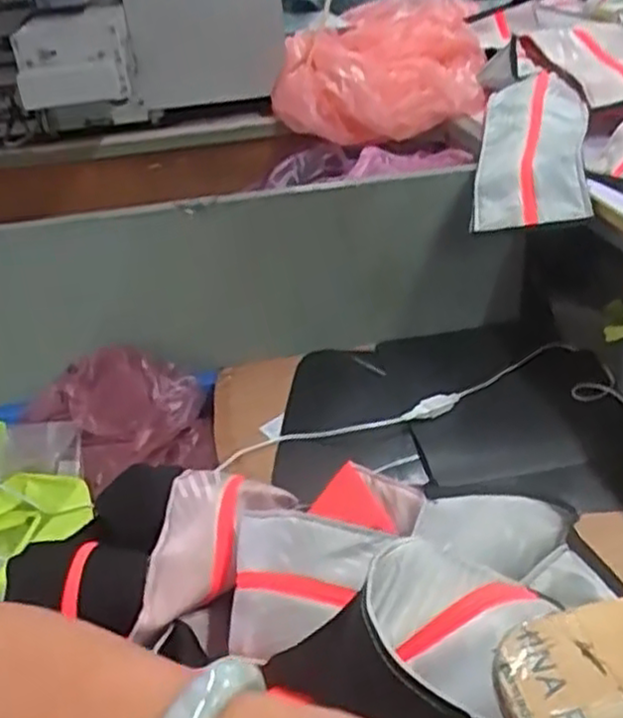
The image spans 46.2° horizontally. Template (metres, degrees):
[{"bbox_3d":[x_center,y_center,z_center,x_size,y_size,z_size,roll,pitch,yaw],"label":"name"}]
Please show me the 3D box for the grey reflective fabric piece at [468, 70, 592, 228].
[{"bbox_3d":[0.297,-0.300,0.983,0.135,0.051,0.370,4,47,14],"label":"grey reflective fabric piece"}]

